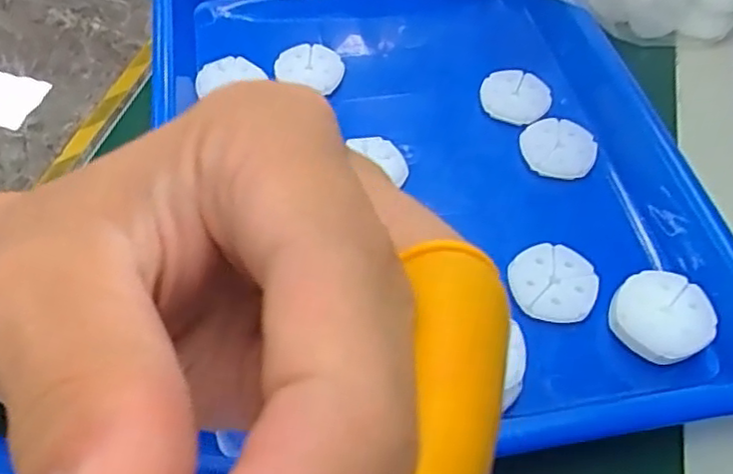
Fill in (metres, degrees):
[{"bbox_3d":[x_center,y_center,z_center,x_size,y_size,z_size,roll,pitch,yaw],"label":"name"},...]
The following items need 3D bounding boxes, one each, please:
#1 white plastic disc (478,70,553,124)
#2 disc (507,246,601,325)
[{"bbox_3d":[0.081,-0.077,0.357,0.037,0.005,0.030,31,79,20],"label":"white plastic disc"},{"bbox_3d":[0.082,0.020,0.282,0.037,0.007,0.034,1,53,-1],"label":"disc"}]

